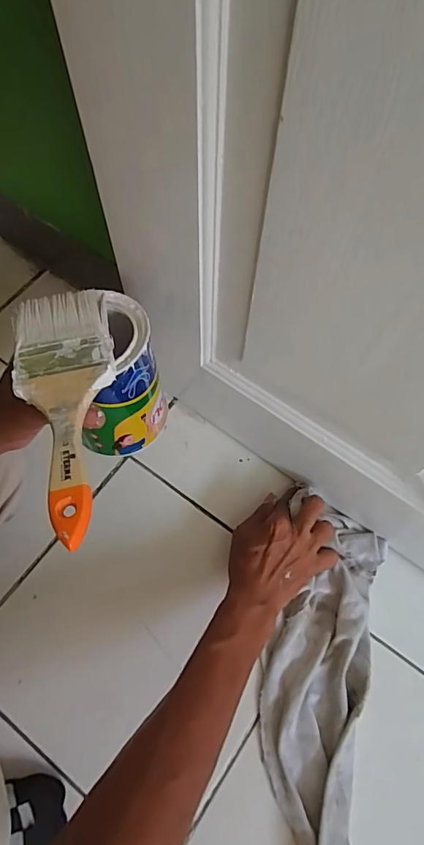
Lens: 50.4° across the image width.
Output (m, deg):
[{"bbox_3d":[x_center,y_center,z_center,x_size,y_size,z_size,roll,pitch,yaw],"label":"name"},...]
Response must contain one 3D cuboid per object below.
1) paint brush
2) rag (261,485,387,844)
[{"bbox_3d":[-0.104,-0.016,0.320,0.070,0.009,0.206,-10,59,-6],"label":"paint brush"},{"bbox_3d":[0.101,0.344,0.445,0.110,0.032,0.526,9,68,3],"label":"rag"}]

